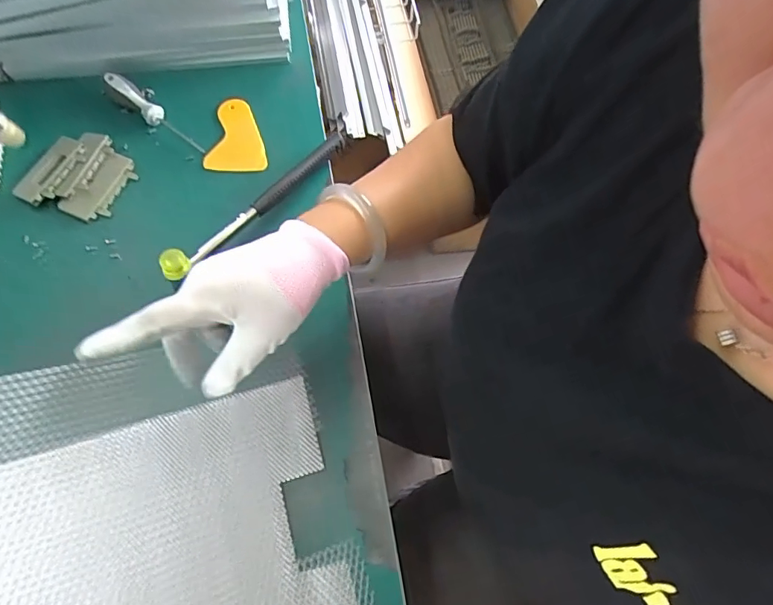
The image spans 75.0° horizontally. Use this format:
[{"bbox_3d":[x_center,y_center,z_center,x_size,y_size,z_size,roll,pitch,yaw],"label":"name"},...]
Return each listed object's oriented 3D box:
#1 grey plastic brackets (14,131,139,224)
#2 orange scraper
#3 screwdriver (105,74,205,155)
[{"bbox_3d":[-0.345,-0.143,0.562,0.107,0.016,0.099,25,72,10],"label":"grey plastic brackets"},{"bbox_3d":[-0.175,-0.201,0.595,0.069,0.009,0.102,-2,69,0],"label":"orange scraper"},{"bbox_3d":[-0.273,-0.221,0.588,0.153,0.028,0.020,40,75,14],"label":"screwdriver"}]

